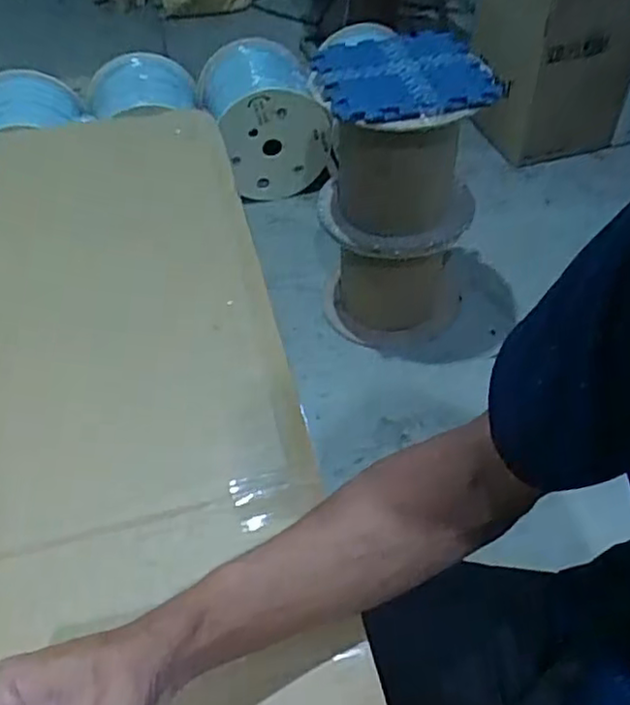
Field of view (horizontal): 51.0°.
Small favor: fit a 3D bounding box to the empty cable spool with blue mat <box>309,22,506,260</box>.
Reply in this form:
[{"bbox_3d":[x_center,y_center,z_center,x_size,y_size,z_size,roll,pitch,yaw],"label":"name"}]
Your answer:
[{"bbox_3d":[0.186,-0.339,1.479,0.318,0.639,0.298,-3,51,4],"label":"empty cable spool with blue mat"}]

